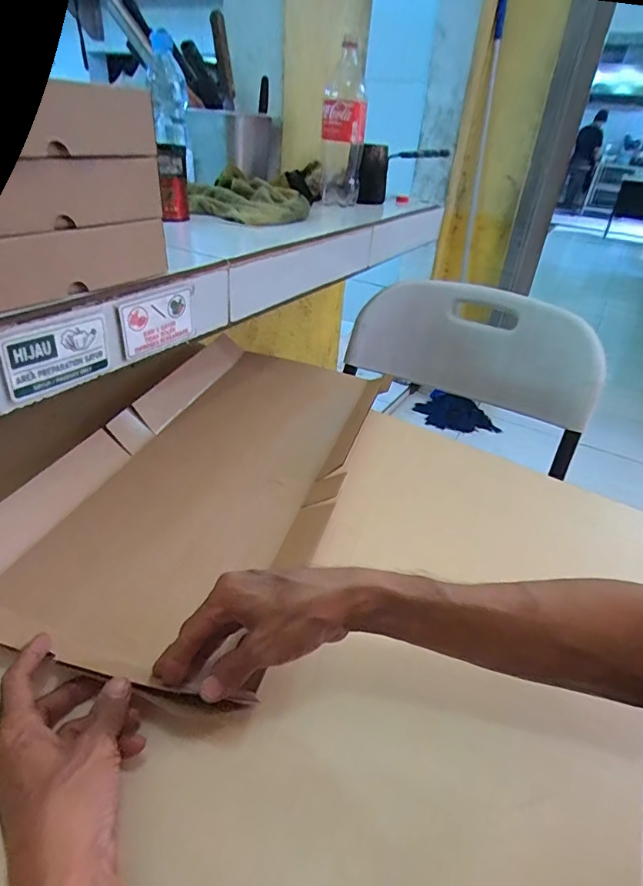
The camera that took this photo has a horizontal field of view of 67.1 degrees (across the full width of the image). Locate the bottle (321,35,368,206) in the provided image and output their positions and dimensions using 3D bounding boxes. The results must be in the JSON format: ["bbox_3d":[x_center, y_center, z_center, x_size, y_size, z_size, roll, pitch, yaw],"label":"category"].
[{"bbox_3d":[0.043,-0.612,0.954,0.086,0.250,0.092,6,33,2],"label":"bottle"}]

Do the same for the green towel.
[{"bbox_3d":[-0.127,-0.428,0.839,0.213,0.051,0.236,-5,35,-15],"label":"green towel"}]

